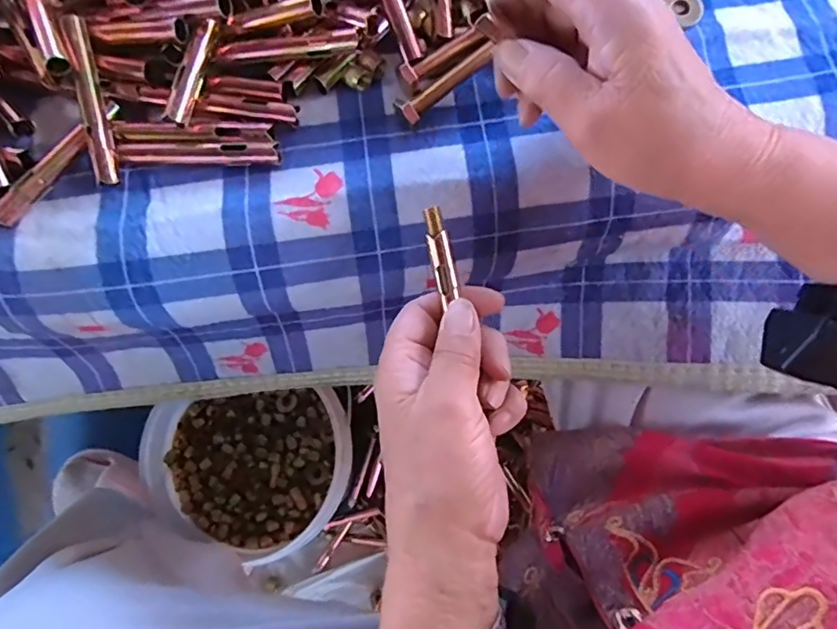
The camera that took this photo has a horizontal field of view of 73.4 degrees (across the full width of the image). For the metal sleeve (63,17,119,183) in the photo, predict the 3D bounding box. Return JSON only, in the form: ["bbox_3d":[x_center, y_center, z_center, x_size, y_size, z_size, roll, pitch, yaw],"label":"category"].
[{"bbox_3d":[-0.166,-0.107,0.284,0.011,0.009,0.083,-11,94,-3],"label":"metal sleeve"}]

